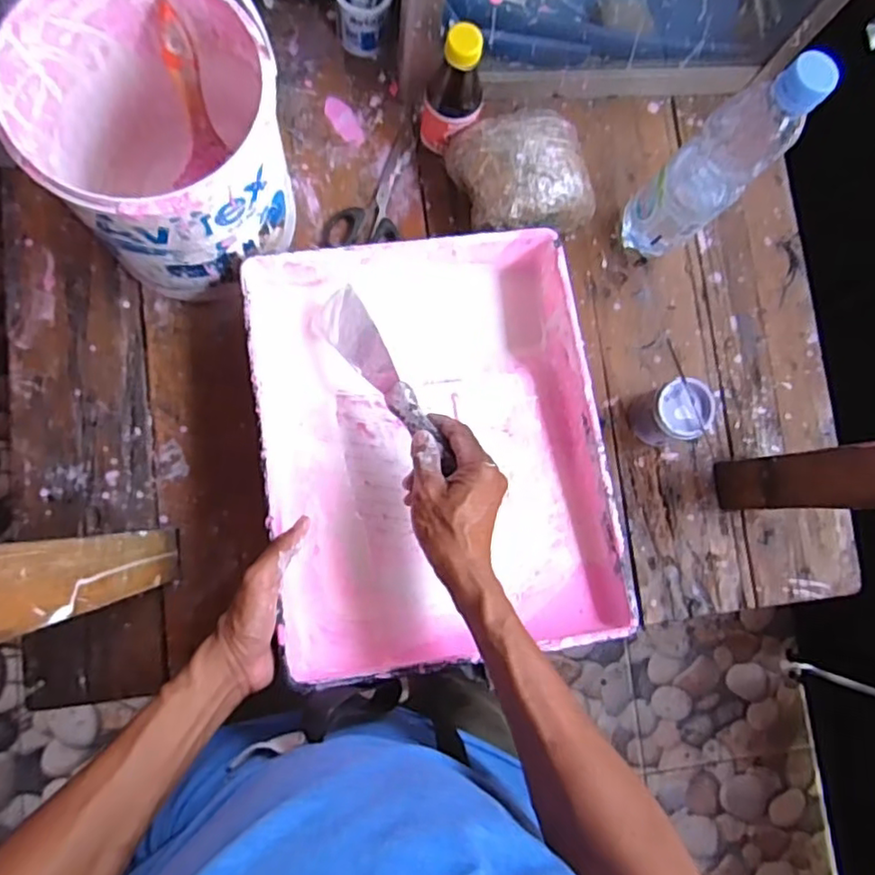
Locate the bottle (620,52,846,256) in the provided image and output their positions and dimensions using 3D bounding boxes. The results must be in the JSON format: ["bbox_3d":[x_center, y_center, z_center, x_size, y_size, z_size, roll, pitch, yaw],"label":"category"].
[{"bbox_3d":[0.229,-0.223,0.540,0.055,0.238,0.062,-40,89,-8],"label":"bottle"}]

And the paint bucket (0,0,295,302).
[{"bbox_3d":[-0.215,-0.231,0.522,0.174,0.195,0.181,1,83,-5],"label":"paint bucket"}]

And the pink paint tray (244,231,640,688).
[{"bbox_3d":[-0.004,0.004,0.548,0.280,0.086,0.350,-8,84,-6],"label":"pink paint tray"}]

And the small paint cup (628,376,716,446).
[{"bbox_3d":[0.223,-0.024,0.605,0.055,0.068,0.053,1,83,-5],"label":"small paint cup"}]

